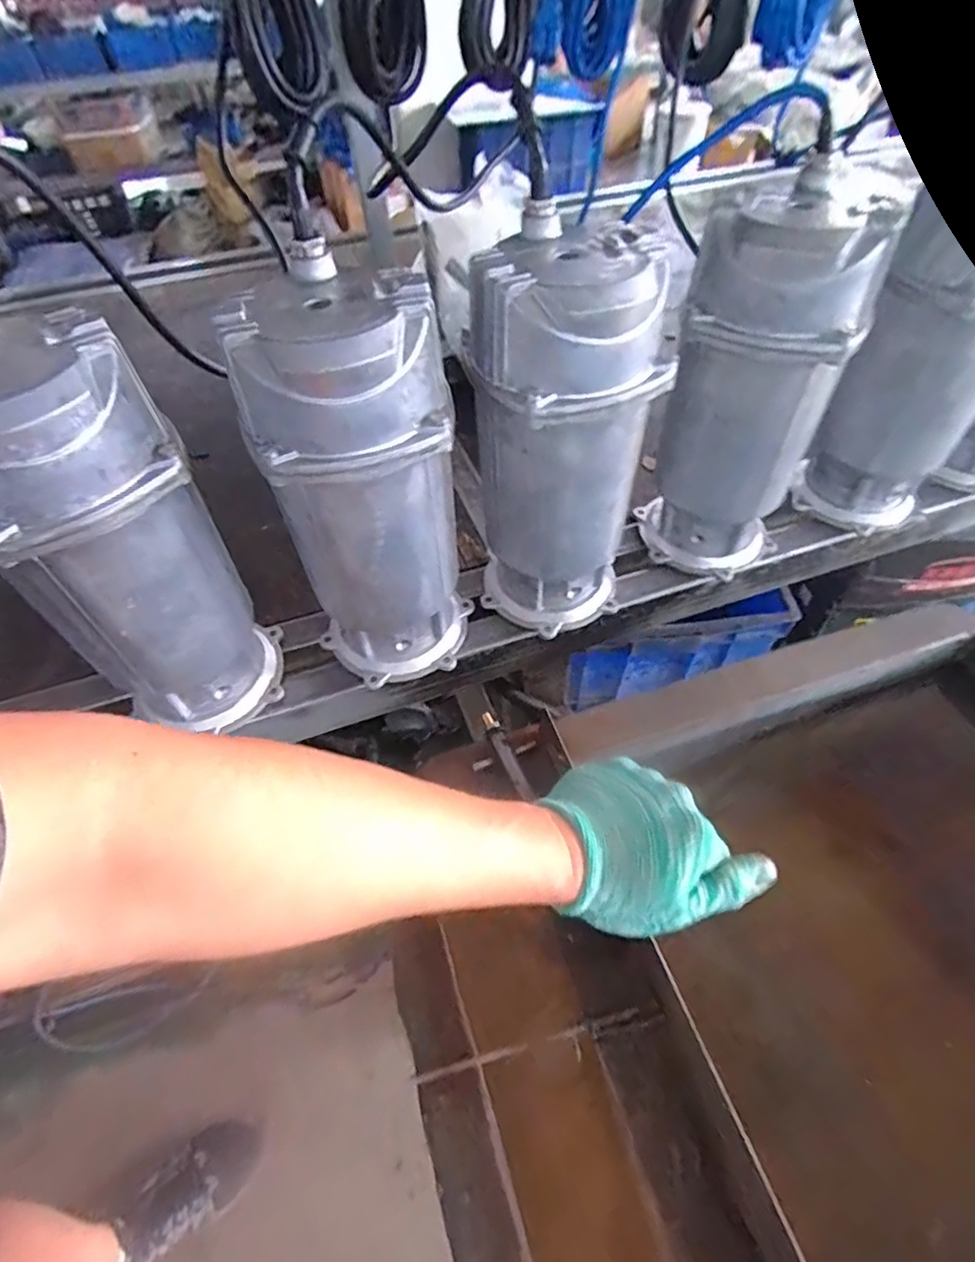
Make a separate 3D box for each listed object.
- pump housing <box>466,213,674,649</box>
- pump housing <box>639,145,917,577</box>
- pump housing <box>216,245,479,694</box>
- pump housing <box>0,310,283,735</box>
[{"bbox_3d":[0.056,-0.131,0.464,0.121,0.291,0.108,-22,54,-14],"label":"pump housing"},{"bbox_3d":[0.213,-0.186,0.499,0.122,0.293,0.109,23,56,19],"label":"pump housing"},{"bbox_3d":[-0.085,-0.086,0.436,0.124,0.293,0.104,-8,52,-4],"label":"pump housing"},{"bbox_3d":[-0.244,-0.043,0.405,0.100,0.285,0.121,36,61,26],"label":"pump housing"}]

